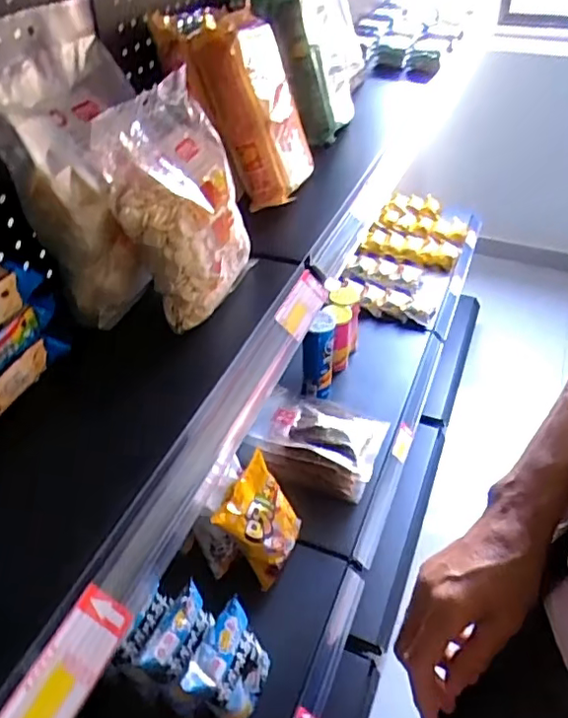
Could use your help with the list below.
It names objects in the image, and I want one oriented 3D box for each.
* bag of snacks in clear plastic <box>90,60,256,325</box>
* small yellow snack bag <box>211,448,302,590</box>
[{"bbox_3d":[-0.099,-0.150,0.558,0.104,0.185,0.139,8,42,10],"label":"bag of snacks in clear plastic"},{"bbox_3d":[-0.037,0.275,0.987,0.060,0.181,0.141,-12,30,44],"label":"small yellow snack bag"}]

